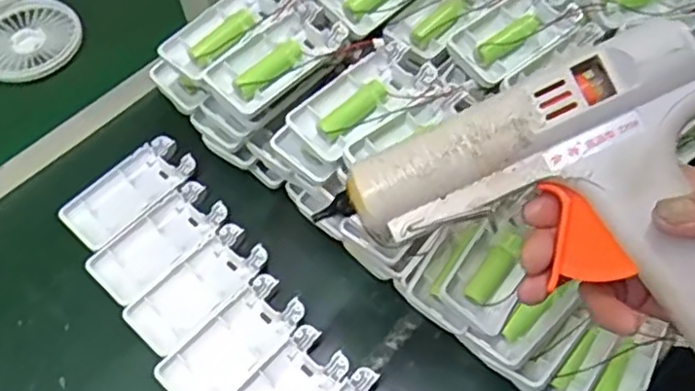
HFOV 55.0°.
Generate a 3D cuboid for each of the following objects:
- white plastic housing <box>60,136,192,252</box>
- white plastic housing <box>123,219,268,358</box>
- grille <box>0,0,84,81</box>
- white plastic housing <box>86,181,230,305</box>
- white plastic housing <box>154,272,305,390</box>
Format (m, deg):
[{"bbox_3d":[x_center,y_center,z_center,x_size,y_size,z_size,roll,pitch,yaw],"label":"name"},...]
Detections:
[{"bbox_3d":[-0.153,-0.001,0.474,0.043,0.018,0.092,40,67,20],"label":"white plastic housing"},{"bbox_3d":[-0.097,0.060,0.434,0.044,0.012,0.092,40,67,20],"label":"white plastic housing"},{"bbox_3d":[-0.271,-0.132,0.566,0.090,0.007,0.076,-34,66,-18],"label":"grille"},{"bbox_3d":[-0.126,0.031,0.451,0.044,0.009,0.091,38,66,19],"label":"white plastic housing"},{"bbox_3d":[-0.071,0.092,0.417,0.042,0.012,0.091,40,67,20],"label":"white plastic housing"}]

